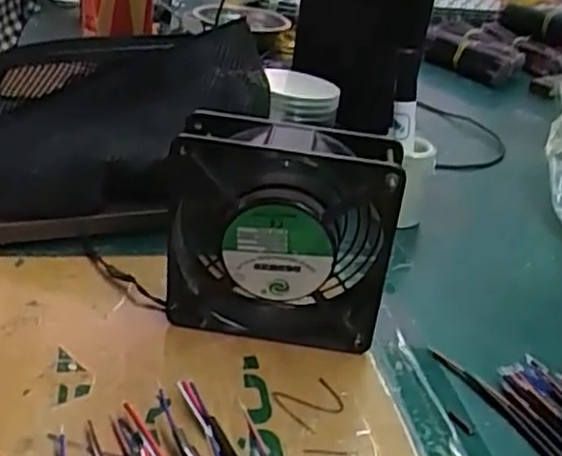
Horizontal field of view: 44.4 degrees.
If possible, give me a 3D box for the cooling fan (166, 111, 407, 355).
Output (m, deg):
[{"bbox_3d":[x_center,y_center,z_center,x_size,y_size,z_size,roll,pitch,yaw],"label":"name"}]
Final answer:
[{"bbox_3d":[0.001,0.004,0.387,0.118,0.122,0.048,11,31,9],"label":"cooling fan"}]

